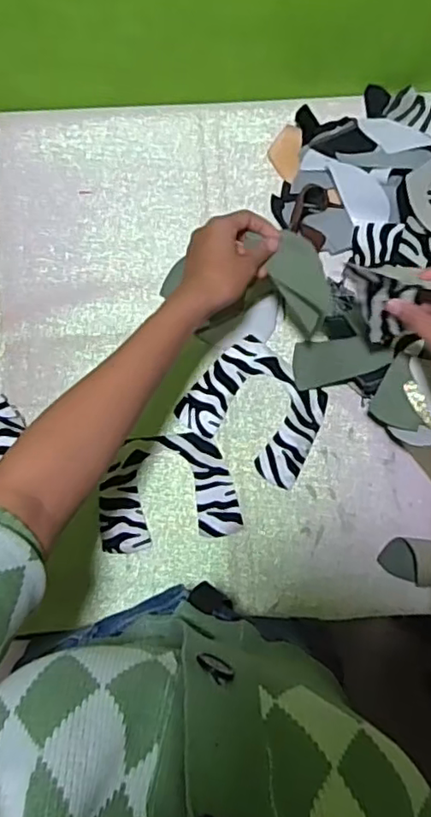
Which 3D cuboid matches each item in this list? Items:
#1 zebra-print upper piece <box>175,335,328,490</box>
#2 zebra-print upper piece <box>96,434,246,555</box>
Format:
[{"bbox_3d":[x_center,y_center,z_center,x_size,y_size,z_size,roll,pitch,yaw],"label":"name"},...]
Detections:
[{"bbox_3d":[0.050,-0.001,0.696,0.148,0.012,0.121,34,85,1],"label":"zebra-print upper piece"},{"bbox_3d":[-0.054,0.090,0.684,0.150,0.009,0.118,-9,83,-3],"label":"zebra-print upper piece"}]

